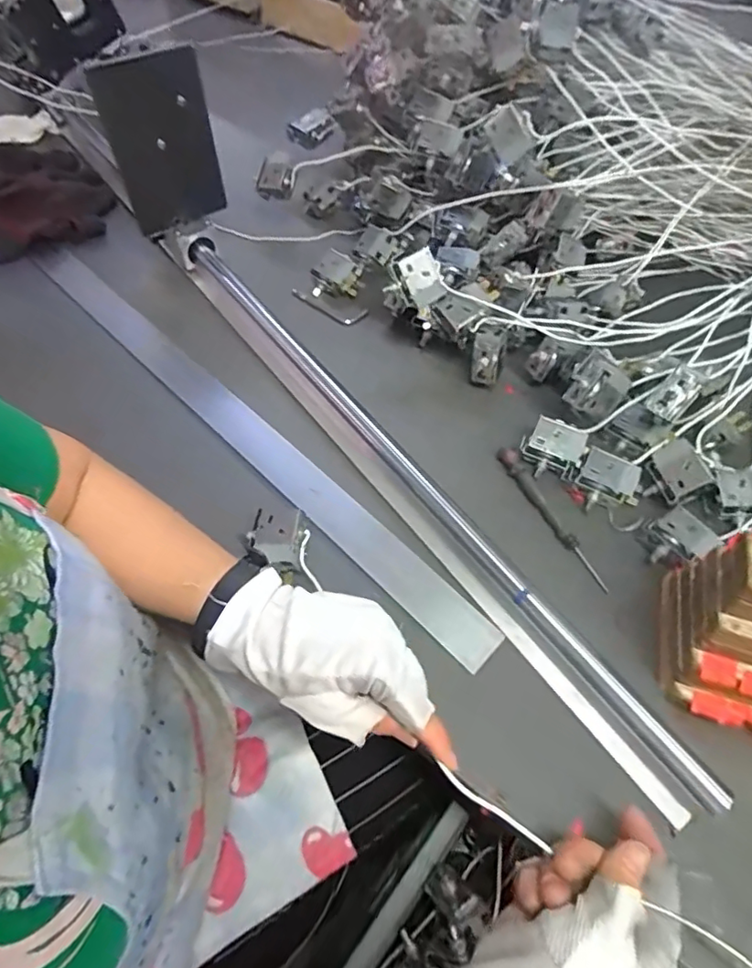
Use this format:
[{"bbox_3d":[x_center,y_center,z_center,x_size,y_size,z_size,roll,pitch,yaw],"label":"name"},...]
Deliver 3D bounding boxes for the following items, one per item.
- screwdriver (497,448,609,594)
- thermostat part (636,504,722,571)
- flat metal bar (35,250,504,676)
[{"bbox_3d":[0.143,0.025,0.447,0.012,0.010,0.143,-20,59,-14],"label":"screwdriver"},{"bbox_3d":[0.233,0.045,0.424,0.044,0.024,0.041,-26,60,-17],"label":"thermostat part"},{"bbox_3d":[-0.139,-0.067,0.499,0.615,0.007,0.038,40,64,23],"label":"flat metal bar"}]

